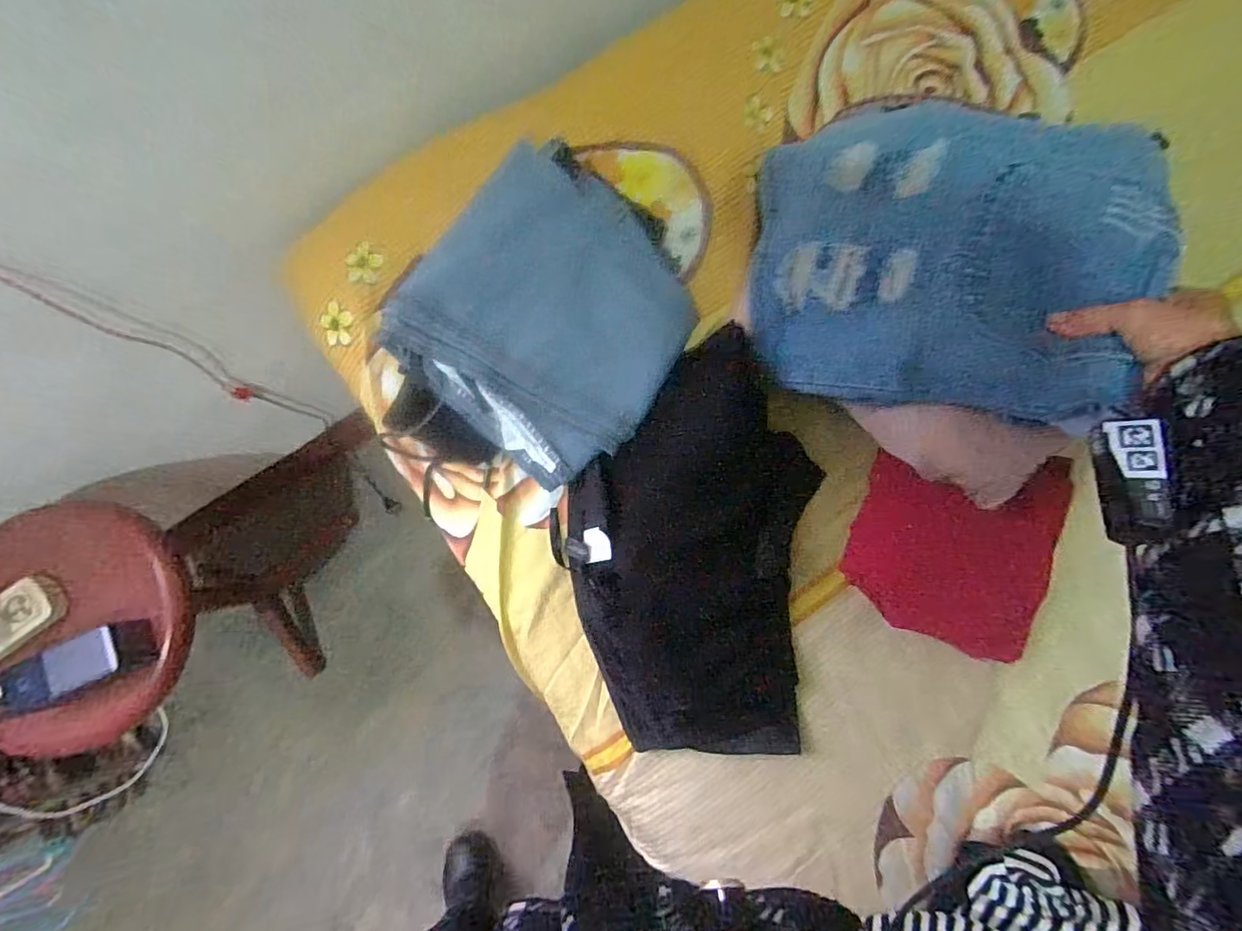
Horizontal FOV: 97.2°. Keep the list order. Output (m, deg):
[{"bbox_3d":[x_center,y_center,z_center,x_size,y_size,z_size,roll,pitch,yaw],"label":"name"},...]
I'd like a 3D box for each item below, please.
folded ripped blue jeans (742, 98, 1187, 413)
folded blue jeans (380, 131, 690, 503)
[{"bbox_3d":[0.248,-0.169,0.430,0.281,0.037,0.238,9,90,21],"label":"folded ripped blue jeans"},{"bbox_3d":[-0.058,-0.132,0.497,0.230,0.050,0.243,43,83,-16],"label":"folded blue jeans"}]

